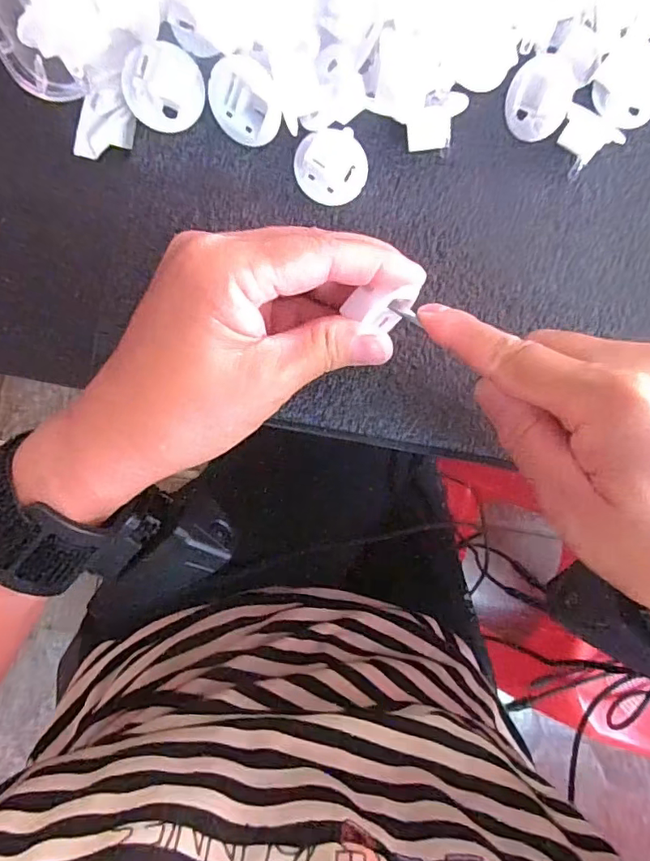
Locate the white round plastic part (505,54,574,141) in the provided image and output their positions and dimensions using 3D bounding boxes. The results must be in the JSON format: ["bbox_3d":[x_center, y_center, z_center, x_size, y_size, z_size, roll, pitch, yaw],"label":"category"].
[{"bbox_3d":[0.099,-0.153,0.248,0.031,0.005,0.031,4,100,25],"label":"white round plastic part"}]

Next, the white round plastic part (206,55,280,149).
[{"bbox_3d":[-0.034,-0.139,0.228,0.031,0.007,0.031,6,131,7],"label":"white round plastic part"}]

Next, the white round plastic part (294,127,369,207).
[{"bbox_3d":[0.004,-0.118,0.242,0.032,0.004,0.031,-4,108,-12],"label":"white round plastic part"}]

